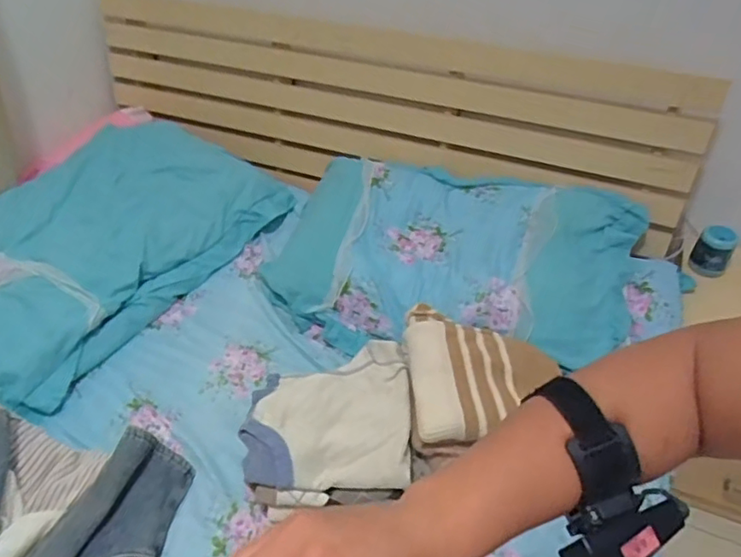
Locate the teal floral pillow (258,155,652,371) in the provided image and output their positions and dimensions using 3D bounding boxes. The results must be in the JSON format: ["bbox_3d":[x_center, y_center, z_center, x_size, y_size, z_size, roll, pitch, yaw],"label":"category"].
[{"bbox_3d":[0.142,-0.038,1.162,0.703,0.179,0.385,15,45,17],"label":"teal floral pillow"}]

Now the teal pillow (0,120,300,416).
[{"bbox_3d":[-0.576,-0.079,1.260,0.459,0.147,0.717,24,49,25],"label":"teal pillow"}]

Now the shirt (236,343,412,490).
[{"bbox_3d":[-0.069,0.214,0.897,0.250,0.030,0.208,-5,67,-2],"label":"shirt"}]

